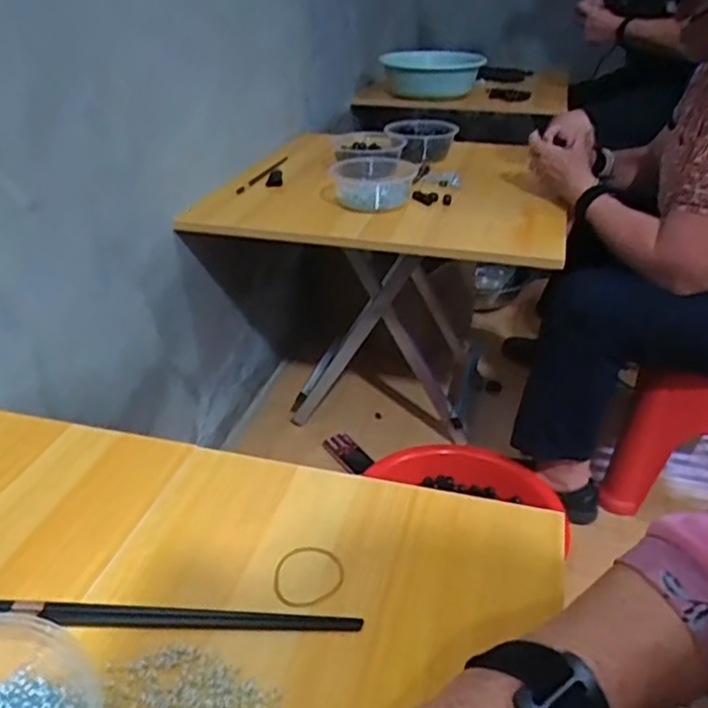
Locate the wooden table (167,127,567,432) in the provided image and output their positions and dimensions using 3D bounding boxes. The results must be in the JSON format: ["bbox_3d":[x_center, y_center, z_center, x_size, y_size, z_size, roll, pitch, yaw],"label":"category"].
[{"bbox_3d":[0.065,-0.099,1.281,0.606,0.534,0.460,9,32,15],"label":"wooden table"}]

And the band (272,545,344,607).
[{"bbox_3d":[-0.031,0.147,0.436,0.049,0.004,0.045,0,31,0],"label":"band"}]

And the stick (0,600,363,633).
[{"bbox_3d":[-0.114,0.163,0.410,0.233,0.006,0.014,1,31,3],"label":"stick"}]

